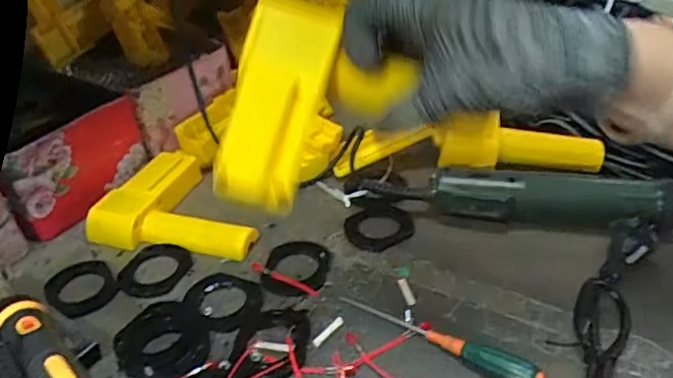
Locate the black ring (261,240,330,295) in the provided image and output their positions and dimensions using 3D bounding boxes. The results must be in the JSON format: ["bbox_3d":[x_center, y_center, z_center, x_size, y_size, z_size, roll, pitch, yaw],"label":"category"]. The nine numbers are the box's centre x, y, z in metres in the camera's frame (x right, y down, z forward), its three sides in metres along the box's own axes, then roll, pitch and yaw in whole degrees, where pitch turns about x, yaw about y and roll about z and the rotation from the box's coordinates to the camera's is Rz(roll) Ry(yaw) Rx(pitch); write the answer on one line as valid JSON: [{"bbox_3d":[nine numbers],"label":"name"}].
[{"bbox_3d":[-0.032,0.062,0.452,0.052,0.008,0.063,-3,35,2],"label":"black ring"}]

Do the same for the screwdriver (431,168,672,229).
[{"bbox_3d":[0.201,0.013,0.460,0.241,0.038,0.032,5,36,13],"label":"screwdriver"}]

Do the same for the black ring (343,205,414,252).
[{"bbox_3d":[0.037,0.032,0.487,0.058,0.006,0.058,-3,35,2],"label":"black ring"}]

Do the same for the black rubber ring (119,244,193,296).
[{"bbox_3d":[-0.148,0.065,0.463,0.053,0.005,0.057,-3,35,2],"label":"black rubber ring"}]

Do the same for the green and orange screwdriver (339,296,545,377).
[{"bbox_3d":[0.066,0.095,0.378,0.142,0.017,0.017,22,43,32],"label":"green and orange screwdriver"}]

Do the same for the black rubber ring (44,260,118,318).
[{"bbox_3d":[-0.202,0.077,0.452,0.049,0.008,0.063,-26,40,-28],"label":"black rubber ring"}]

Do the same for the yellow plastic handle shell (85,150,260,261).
[{"bbox_3d":[-0.156,0.023,0.500,0.111,0.024,0.164,-22,39,-24],"label":"yellow plastic handle shell"}]

